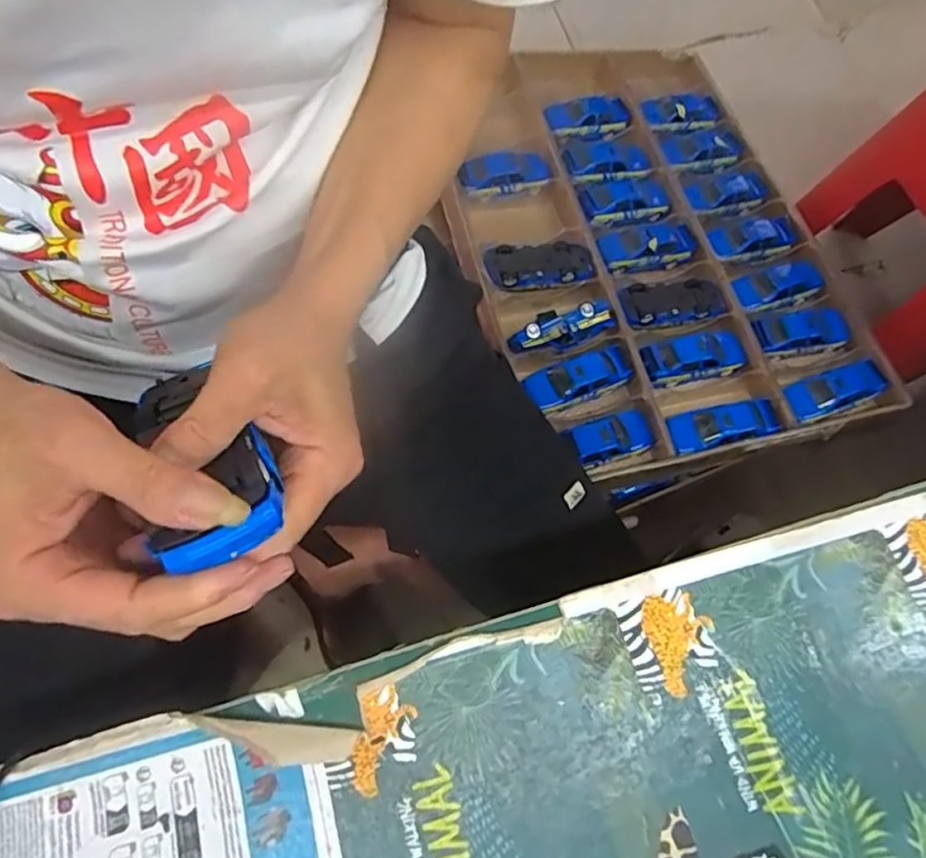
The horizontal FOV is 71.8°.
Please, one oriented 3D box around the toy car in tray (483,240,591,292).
[{"bbox_3d":[0.092,-0.203,0.790,0.133,0.030,0.062,-12,72,-7],"label":"toy car in tray"}]

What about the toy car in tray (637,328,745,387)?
[{"bbox_3d":[0.271,-0.084,0.764,0.123,0.031,0.047,-12,72,-7],"label":"toy car in tray"}]

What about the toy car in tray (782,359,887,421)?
[{"bbox_3d":[0.436,-0.045,0.754,0.111,0.024,0.045,-18,71,4],"label":"toy car in tray"}]

